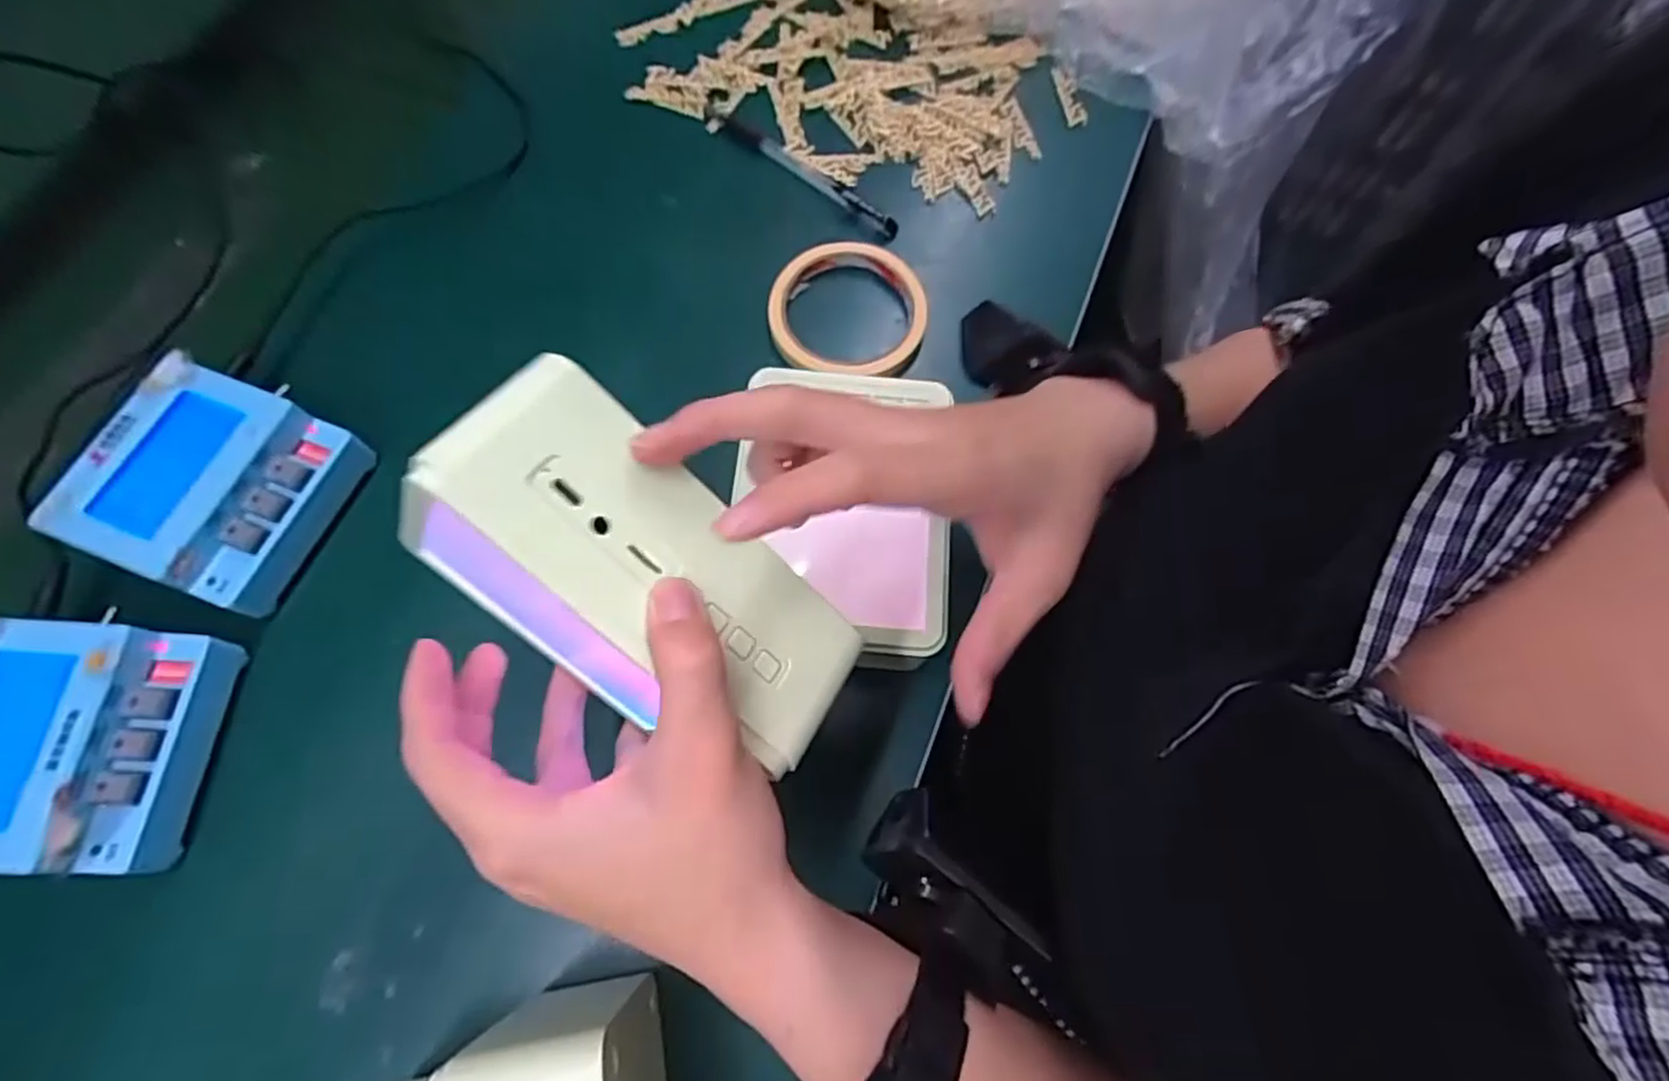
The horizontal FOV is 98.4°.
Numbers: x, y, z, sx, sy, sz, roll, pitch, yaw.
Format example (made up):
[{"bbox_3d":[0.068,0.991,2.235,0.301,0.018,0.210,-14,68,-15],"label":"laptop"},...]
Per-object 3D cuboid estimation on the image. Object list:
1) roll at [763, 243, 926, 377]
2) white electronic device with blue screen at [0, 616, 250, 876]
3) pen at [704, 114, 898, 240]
[{"bbox_3d":[0.008,-0.136,0.430,0.092,0.013,0.089,0,71,-1],"label":"roll"},{"bbox_3d":[-0.338,0.092,0.322,0.098,0.053,0.104,3,70,0],"label":"white electronic device with blue screen"},{"bbox_3d":[-0.022,-0.240,0.468,0.154,0.009,0.017,37,74,11],"label":"pen"}]

